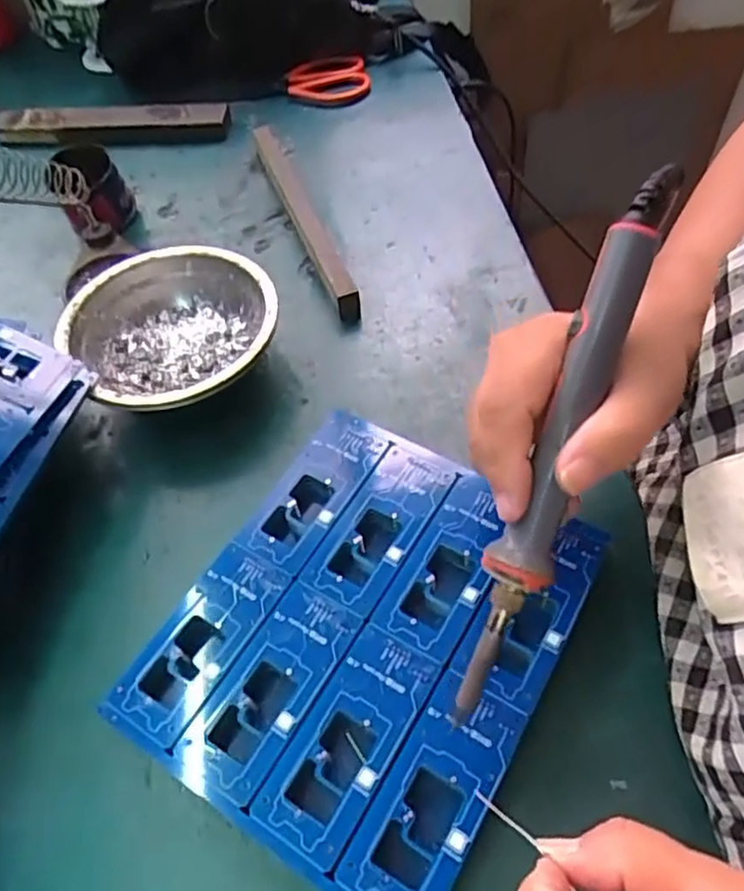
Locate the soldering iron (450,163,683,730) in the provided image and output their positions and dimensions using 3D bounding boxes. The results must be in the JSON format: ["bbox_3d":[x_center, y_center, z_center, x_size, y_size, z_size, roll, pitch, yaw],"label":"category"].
[{"bbox_3d":[0.069,0.002,0.243,0.020,0.014,0.213,19,97,15],"label":"soldering iron"}]

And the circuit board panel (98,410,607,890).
[{"bbox_3d":[-0.003,0.085,0.309,0.160,0.024,0.184,26,60,19],"label":"circuit board panel"}]

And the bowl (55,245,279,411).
[{"bbox_3d":[-0.119,-0.065,0.405,0.118,0.047,0.122,-1,55,2],"label":"bowl"}]

